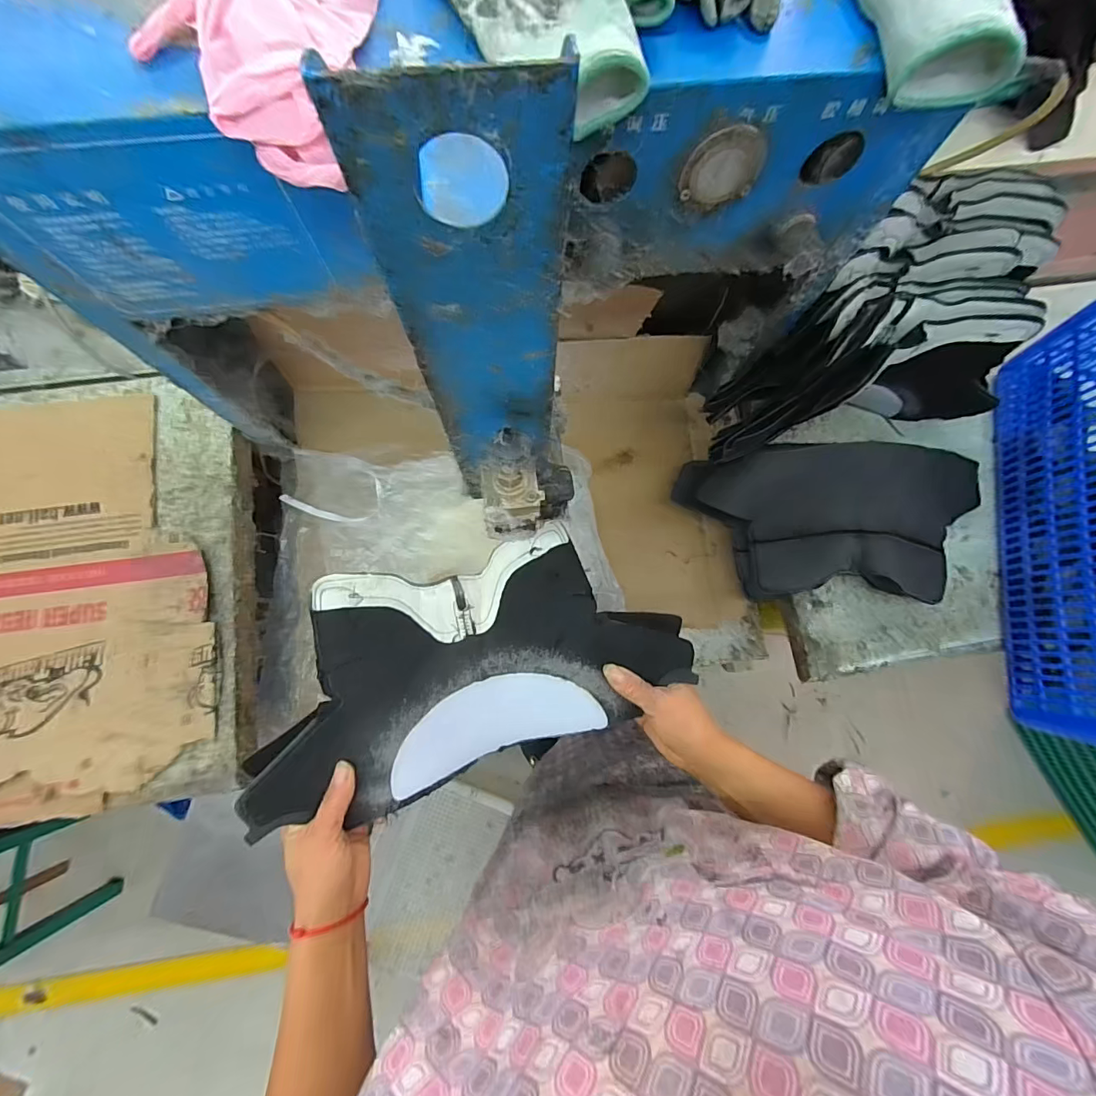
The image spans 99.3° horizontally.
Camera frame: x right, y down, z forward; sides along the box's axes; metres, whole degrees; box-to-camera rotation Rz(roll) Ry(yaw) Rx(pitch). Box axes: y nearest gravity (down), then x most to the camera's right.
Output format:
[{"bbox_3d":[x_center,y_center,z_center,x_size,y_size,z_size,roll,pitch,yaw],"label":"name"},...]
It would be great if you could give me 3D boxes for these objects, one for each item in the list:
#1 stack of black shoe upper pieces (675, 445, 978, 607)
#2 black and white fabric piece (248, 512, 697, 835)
[{"bbox_3d":[0.368,-0.030,0.591,0.380,0.088,0.183,1,79,-2],"label":"stack of black shoe upper pieces"},{"bbox_3d":[-0.062,0.093,0.398,0.348,0.083,0.189,-15,84,-5],"label":"black and white fabric piece"}]

